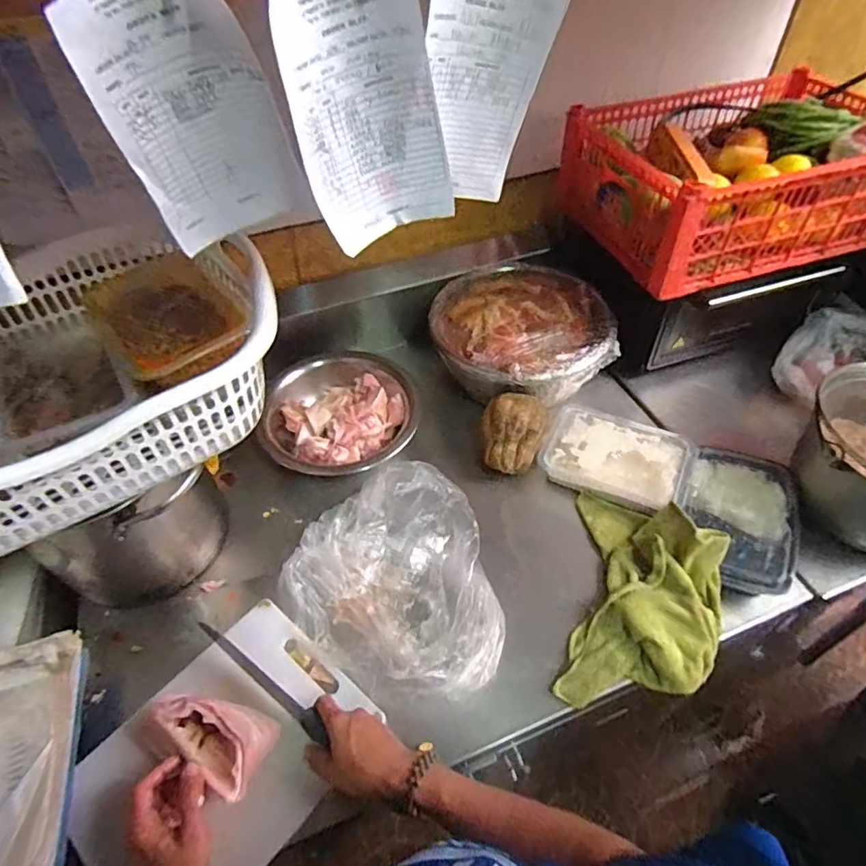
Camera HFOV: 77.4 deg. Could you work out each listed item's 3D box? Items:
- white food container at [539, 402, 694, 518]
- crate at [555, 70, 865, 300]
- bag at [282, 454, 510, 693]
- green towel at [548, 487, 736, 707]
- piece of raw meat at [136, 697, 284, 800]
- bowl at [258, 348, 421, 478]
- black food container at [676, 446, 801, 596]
[{"bbox_3d":[0.265,0.038,0.791,0.195,0.042,0.133,22,53,20],"label":"white food container"},{"bbox_3d":[0.454,-0.388,0.817,0.441,0.150,0.311,-13,49,-9],"label":"crate"},{"bbox_3d":[-0.030,0.179,0.670,0.283,0.076,0.250,35,58,28],"label":"bag"},{"bbox_3d":[0.256,0.192,0.649,0.174,0.073,0.275,12,50,12],"label":"green towel"},{"bbox_3d":[-0.228,0.307,0.543,0.126,0.055,0.075,13,51,13],"label":"piece of raw meat"},{"bbox_3d":[-0.138,-0.034,0.836,0.235,0.064,0.246,-1,49,1],"label":"bowl"},{"bbox_3d":[0.399,0.104,0.708,0.148,0.051,0.192,22,53,20],"label":"black food container"}]

